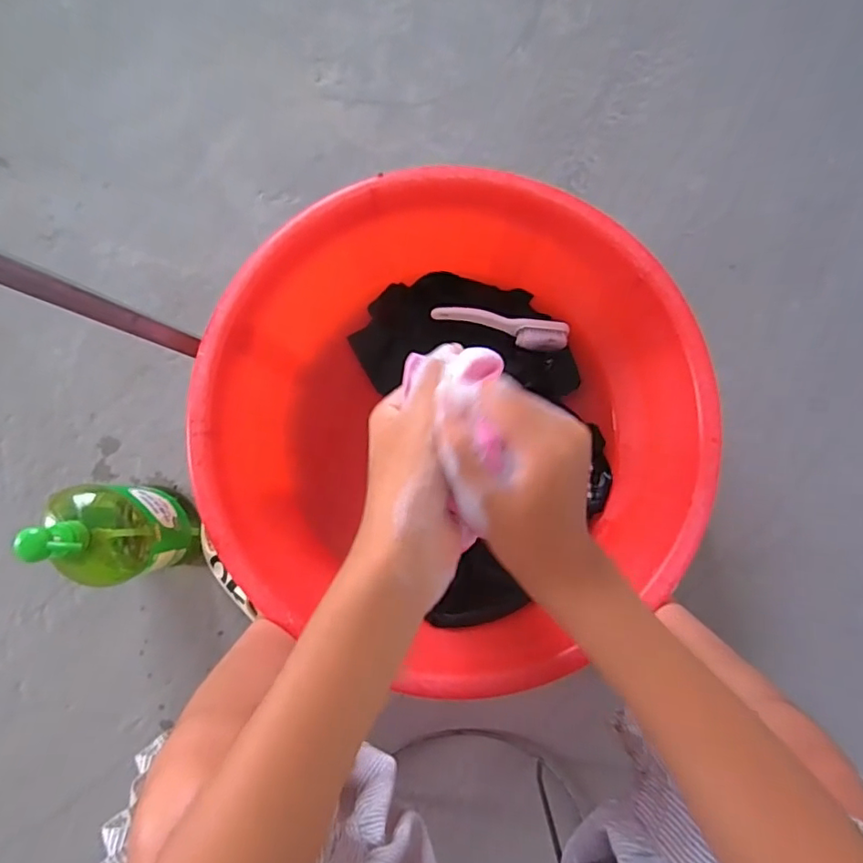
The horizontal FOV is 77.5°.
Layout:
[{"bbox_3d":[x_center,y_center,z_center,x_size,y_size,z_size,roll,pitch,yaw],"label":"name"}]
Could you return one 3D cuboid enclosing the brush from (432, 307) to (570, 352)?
[{"bbox_3d":[0.096,-0.142,0.744,0.190,0.040,0.041,8,84,0],"label":"brush"}]

